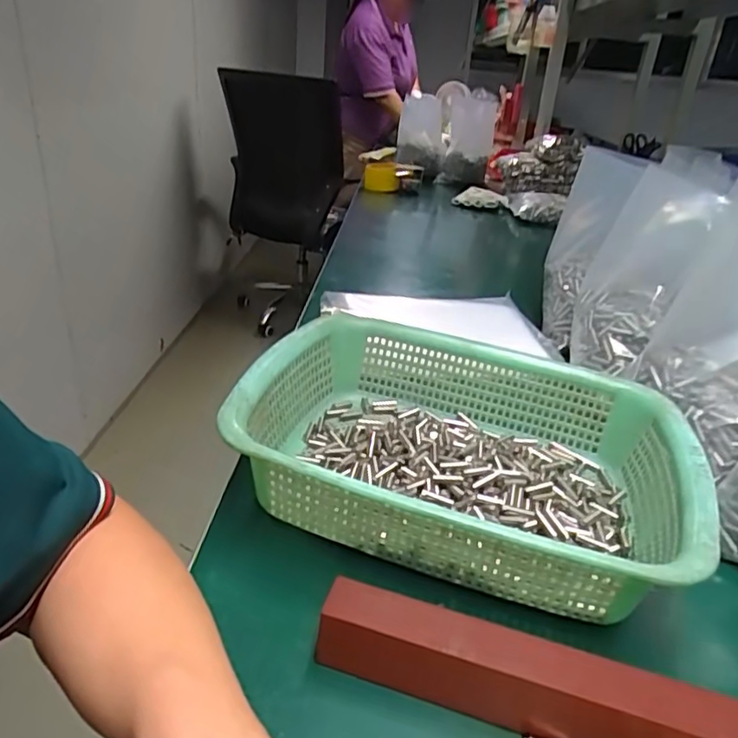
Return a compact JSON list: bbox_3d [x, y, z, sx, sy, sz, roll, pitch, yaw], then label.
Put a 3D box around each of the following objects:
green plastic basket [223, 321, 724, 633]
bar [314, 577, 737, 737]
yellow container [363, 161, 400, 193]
[{"bbox_3d":[0.067,0.054,0.421,0.287,0.079,0.216,11,26,13],"label":"green plastic basket"},{"bbox_3d":[0.165,0.169,0.267,0.386,0.039,0.031,12,27,14],"label":"bar"},{"bbox_3d":[0.030,-0.467,1.467,0.084,0.068,0.072,3,27,-3],"label":"yellow container"}]

